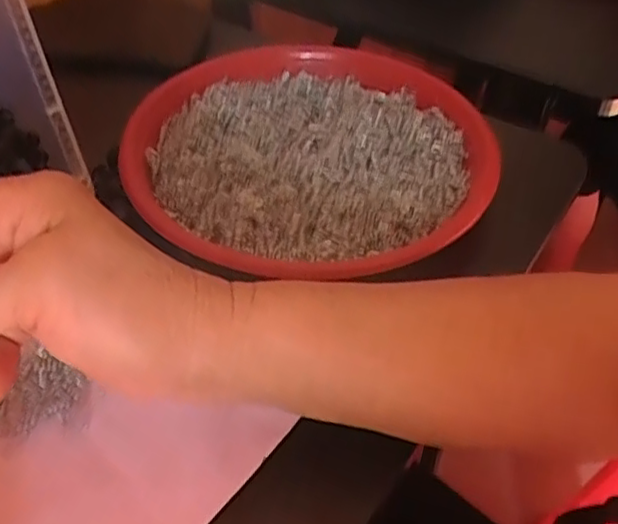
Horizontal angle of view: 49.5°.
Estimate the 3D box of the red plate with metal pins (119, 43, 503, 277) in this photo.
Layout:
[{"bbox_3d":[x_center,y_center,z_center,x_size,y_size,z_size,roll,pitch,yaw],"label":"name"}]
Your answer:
[{"bbox_3d":[-0.002,-0.075,0.441,0.227,0.030,0.214,1,46,-1],"label":"red plate with metal pins"}]

